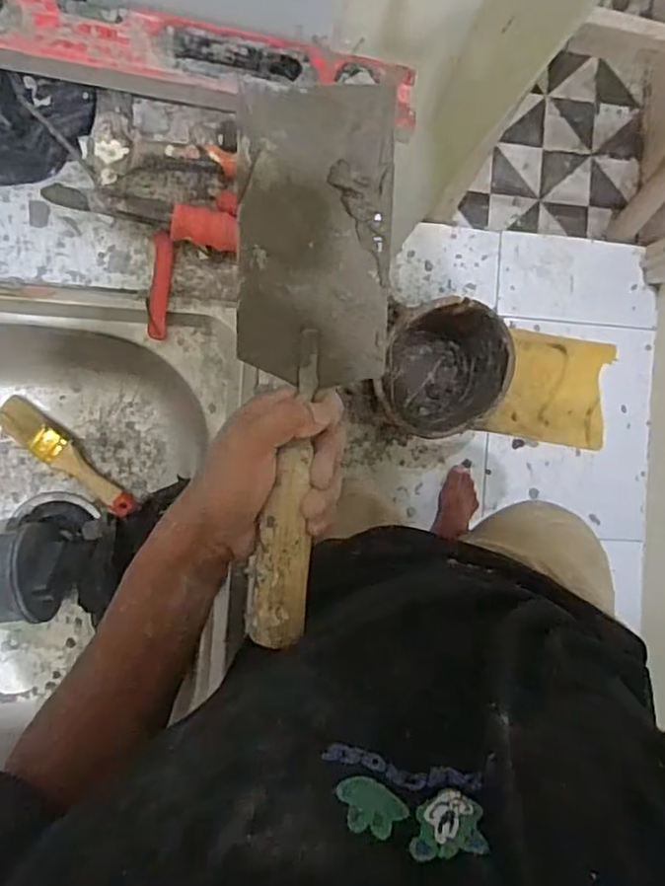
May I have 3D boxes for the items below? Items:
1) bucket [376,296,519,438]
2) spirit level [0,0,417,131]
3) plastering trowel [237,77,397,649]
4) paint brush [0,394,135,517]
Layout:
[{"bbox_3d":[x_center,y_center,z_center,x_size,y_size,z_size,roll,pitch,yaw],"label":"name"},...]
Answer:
[{"bbox_3d":[0.219,-0.157,1.390,0.266,0.214,0.255,2,91,-8],"label":"bucket"},{"bbox_3d":[-0.207,-0.330,0.533,0.568,0.025,0.070,3,81,-14],"label":"spirit level"},{"bbox_3d":[-0.018,-0.040,0.407,0.092,0.060,0.326,4,96,-8],"label":"plastering trowel"},{"bbox_3d":[-0.281,0.015,0.695,0.171,0.027,0.037,39,86,-7],"label":"paint brush"}]

